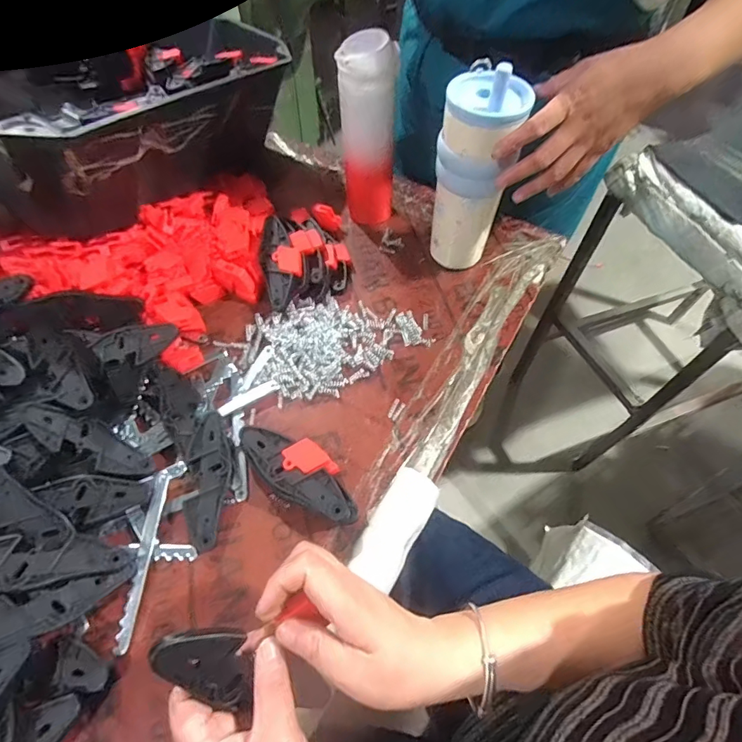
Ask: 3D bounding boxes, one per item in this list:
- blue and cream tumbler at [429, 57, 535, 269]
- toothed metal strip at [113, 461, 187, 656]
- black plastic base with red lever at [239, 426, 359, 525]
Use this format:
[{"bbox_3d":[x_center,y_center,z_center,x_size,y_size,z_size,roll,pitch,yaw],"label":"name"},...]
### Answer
[{"bbox_3d":[0.117,-0.217,0.511,0.083,0.221,0.079,22,60,13],"label":"blue and cream tumbler"},{"bbox_3d":[-0.198,0.158,0.395,0.019,0.016,0.156,4,58,3],"label":"toothed metal strip"},{"bbox_3d":[-0.068,0.096,0.421,0.129,0.040,0.057,24,61,14],"label":"black plastic base with red lever"}]

